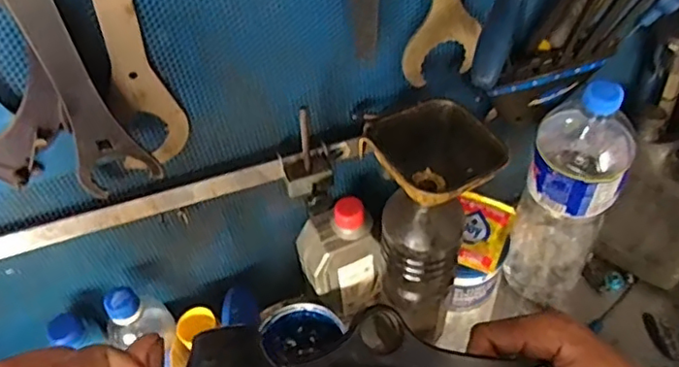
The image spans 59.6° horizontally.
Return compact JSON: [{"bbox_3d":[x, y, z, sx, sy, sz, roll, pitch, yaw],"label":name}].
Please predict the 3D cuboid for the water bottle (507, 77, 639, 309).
[{"bbox_3d":[0.240,0.011,0.624,0.093,0.297,0.100,21,55,22],"label":"water bottle"}]

